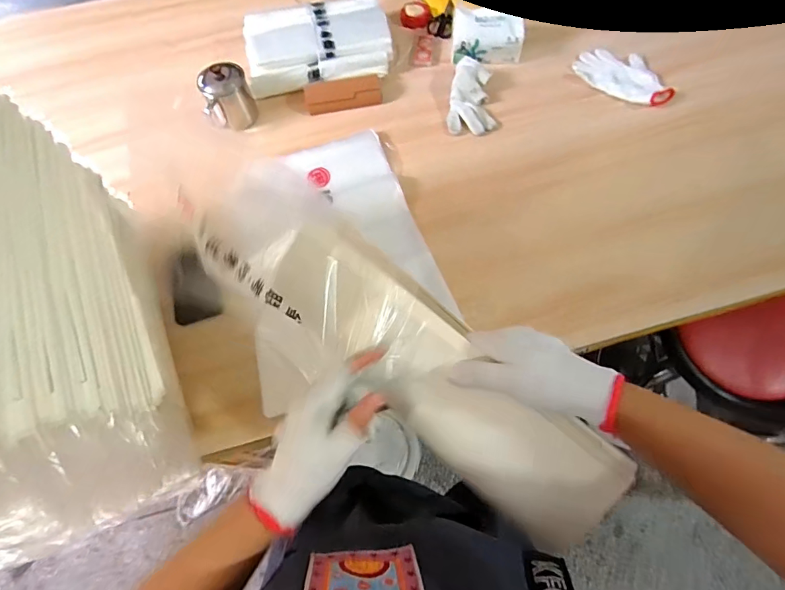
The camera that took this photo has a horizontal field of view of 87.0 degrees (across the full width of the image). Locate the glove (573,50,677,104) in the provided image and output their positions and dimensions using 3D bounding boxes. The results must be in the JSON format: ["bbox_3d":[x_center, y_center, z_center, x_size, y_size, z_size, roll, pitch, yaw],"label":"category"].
[{"bbox_3d":[0.467,-0.445,0.840,0.201,0.035,0.109,36,72,18],"label":"glove"}]

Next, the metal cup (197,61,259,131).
[{"bbox_3d":[-0.325,-0.392,0.819,0.089,0.090,0.089,-1,65,3],"label":"metal cup"}]

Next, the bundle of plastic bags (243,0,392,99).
[{"bbox_3d":[-0.160,-0.533,0.885,0.300,0.068,0.203,-13,65,-3],"label":"bundle of plastic bags"}]

